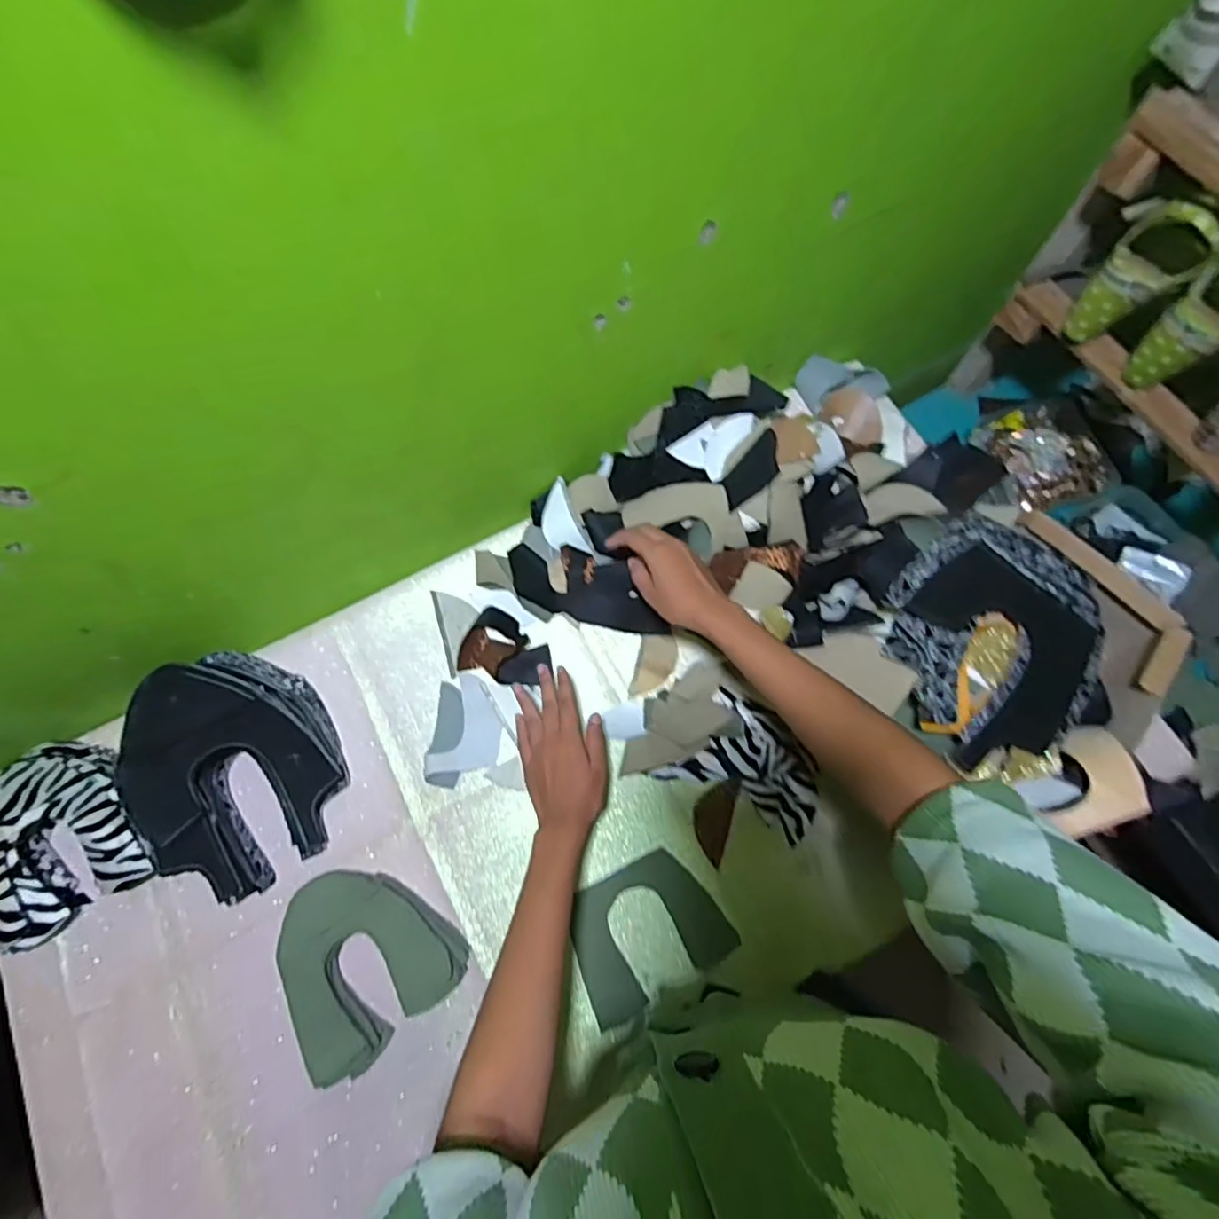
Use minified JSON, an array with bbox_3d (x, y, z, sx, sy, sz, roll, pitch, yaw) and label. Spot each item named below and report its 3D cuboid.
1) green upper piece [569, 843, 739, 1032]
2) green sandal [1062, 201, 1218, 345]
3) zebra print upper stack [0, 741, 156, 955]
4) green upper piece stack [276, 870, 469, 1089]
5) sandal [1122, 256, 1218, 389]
[{"bbox_3d":[0.038,0.326,0.614,0.153,0.007,0.121,-25,74,-9],"label":"green upper piece"},{"bbox_3d":[0.551,-0.353,0.638,0.061,0.142,0.081,-20,68,-39],"label":"green sandal"},{"bbox_3d":[-0.571,0.232,0.625,0.164,0.077,0.191,-25,72,-8],"label":"zebra print upper stack"},{"bbox_3d":[-0.251,0.347,0.599,0.166,0.038,0.168,-39,74,-12],"label":"green upper piece stack"},{"bbox_3d":[0.606,-0.289,0.619,0.070,0.123,0.082,-34,73,-11],"label":"sandal"}]

